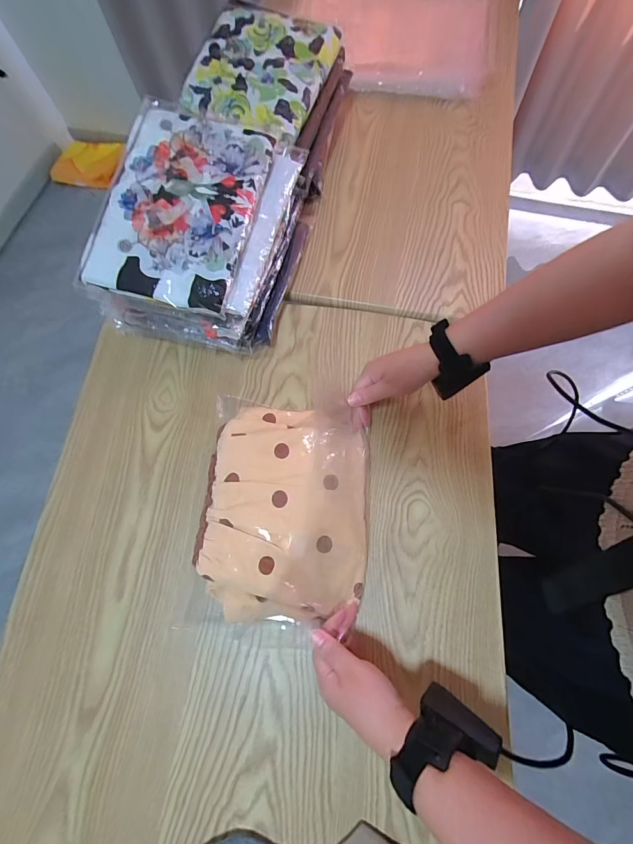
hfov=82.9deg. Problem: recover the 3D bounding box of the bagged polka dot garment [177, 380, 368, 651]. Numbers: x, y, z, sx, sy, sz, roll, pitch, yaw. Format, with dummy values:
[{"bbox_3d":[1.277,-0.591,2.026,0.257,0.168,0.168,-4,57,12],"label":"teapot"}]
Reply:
[{"bbox_3d":[-0.038,0.101,0.440,0.200,0.059,0.272,6,72,4],"label":"bagged polka dot garment"}]

